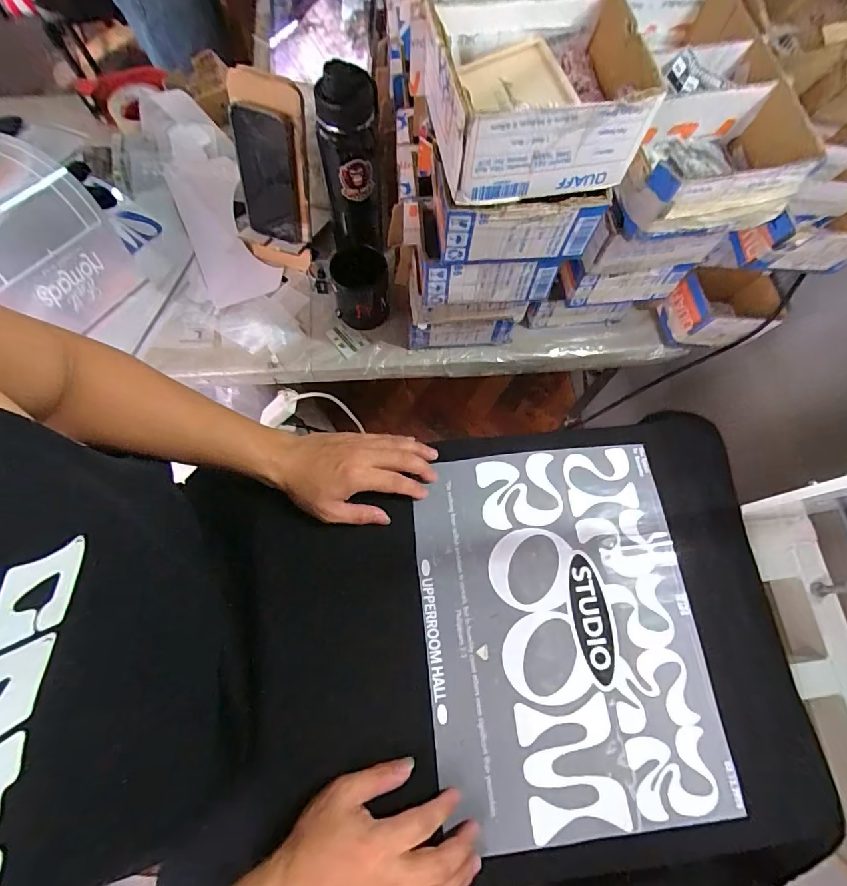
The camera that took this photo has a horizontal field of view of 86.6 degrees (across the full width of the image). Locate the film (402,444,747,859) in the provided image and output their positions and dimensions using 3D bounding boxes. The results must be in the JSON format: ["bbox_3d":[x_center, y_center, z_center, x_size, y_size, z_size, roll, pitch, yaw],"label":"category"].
[{"bbox_3d":[0.136,0.180,0.451,0.269,0.010,0.348,-4,72,-4],"label":"film"}]

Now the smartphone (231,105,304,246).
[{"bbox_3d":[-0.220,-0.371,0.635,0.091,0.171,0.014,23,57,5],"label":"smartphone"}]

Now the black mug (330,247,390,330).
[{"bbox_3d":[-0.094,-0.235,0.673,0.083,0.085,0.087,-3,72,-3],"label":"black mug"}]

